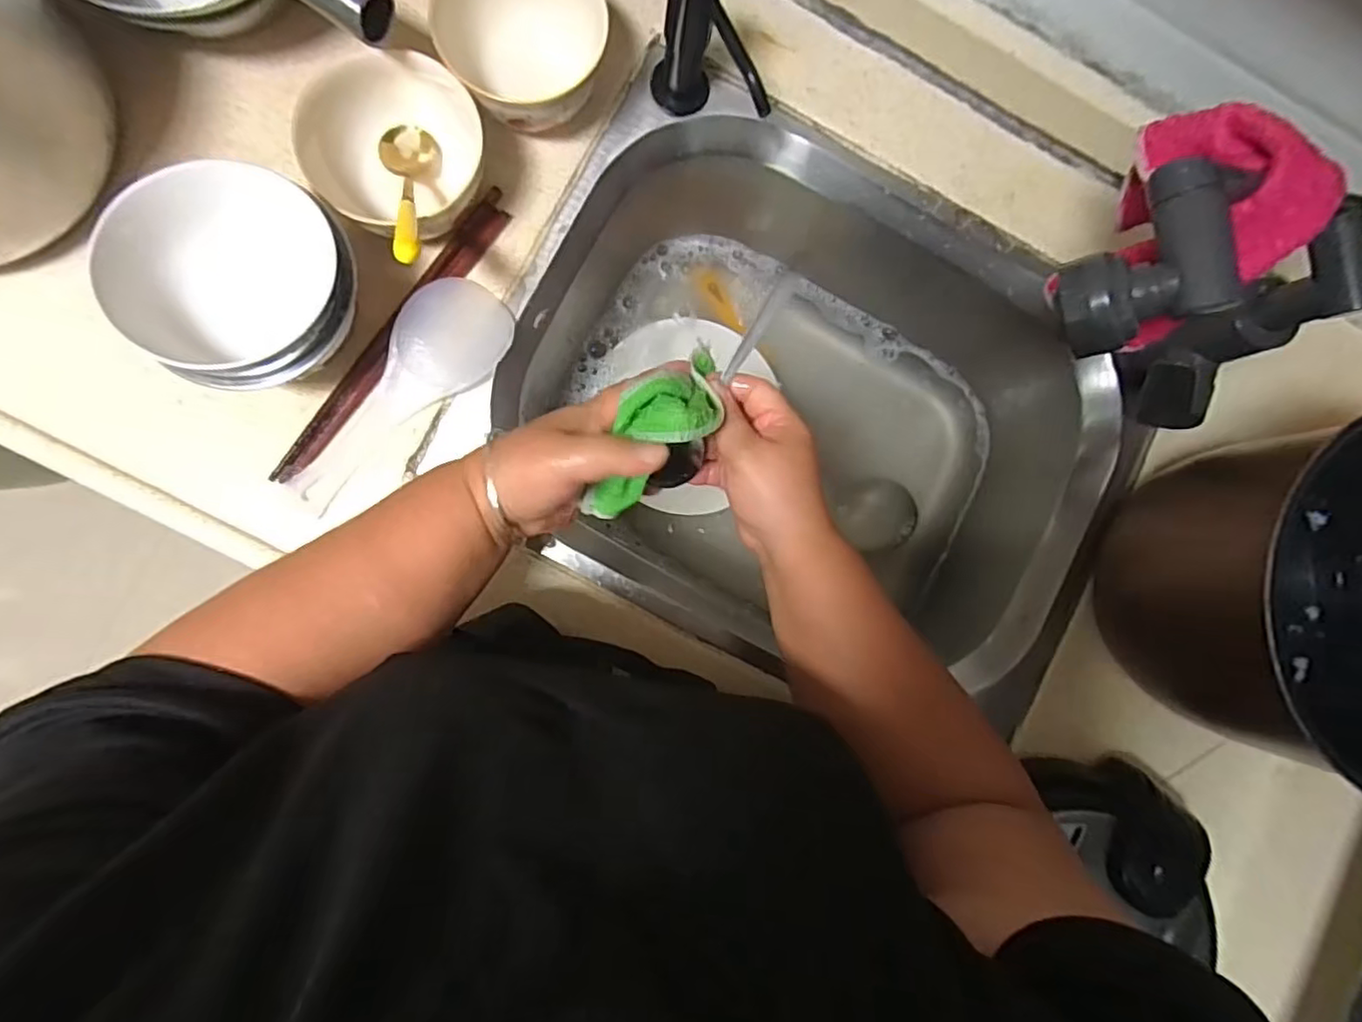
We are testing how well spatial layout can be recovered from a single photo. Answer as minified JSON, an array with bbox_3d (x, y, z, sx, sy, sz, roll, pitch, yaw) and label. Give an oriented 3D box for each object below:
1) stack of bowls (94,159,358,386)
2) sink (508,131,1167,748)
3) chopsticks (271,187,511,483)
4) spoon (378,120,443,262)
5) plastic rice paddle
[{"bbox_3d":[-0.268,-0.139,0.403,0.124,0.082,0.125,27,85,-4],"label":"stack of bowls"},{"bbox_3d":[0.110,-0.075,0.578,0.486,0.192,0.389,22,85,-5],"label":"sink"},{"bbox_3d":[-0.203,-0.126,0.453,0.022,0.013,0.255,35,84,-3],"label":"chopsticks"},{"bbox_3d":[-0.177,-0.206,0.404,0.038,0.024,0.168,-10,48,-7],"label":"spoon"},{"bbox_3d":[-0.205,-0.088,0.452,0.194,0.021,0.069,-44,92,-7],"label":"plastic rice paddle"}]

